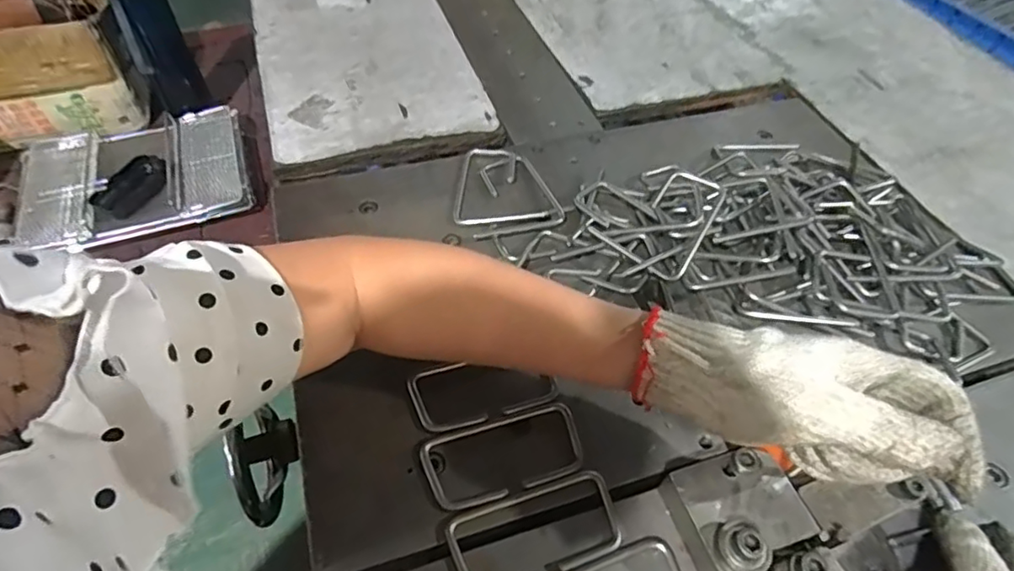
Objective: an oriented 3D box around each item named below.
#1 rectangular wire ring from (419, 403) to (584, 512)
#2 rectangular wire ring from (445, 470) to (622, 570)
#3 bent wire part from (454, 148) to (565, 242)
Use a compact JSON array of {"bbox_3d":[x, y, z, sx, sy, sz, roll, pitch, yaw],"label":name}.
[{"bbox_3d":[-0.001,0.114,0.381,0.106,0.004,0.050,-15,53,-12],"label":"rectangular wire ring"},{"bbox_3d":[0.018,0.153,0.352,0.104,0.006,0.052,-14,54,-16],"label":"rectangular wire ring"},{"bbox_3d":[-0.003,-0.094,0.538,0.096,0.016,0.122,-5,52,-9],"label":"bent wire part"}]

